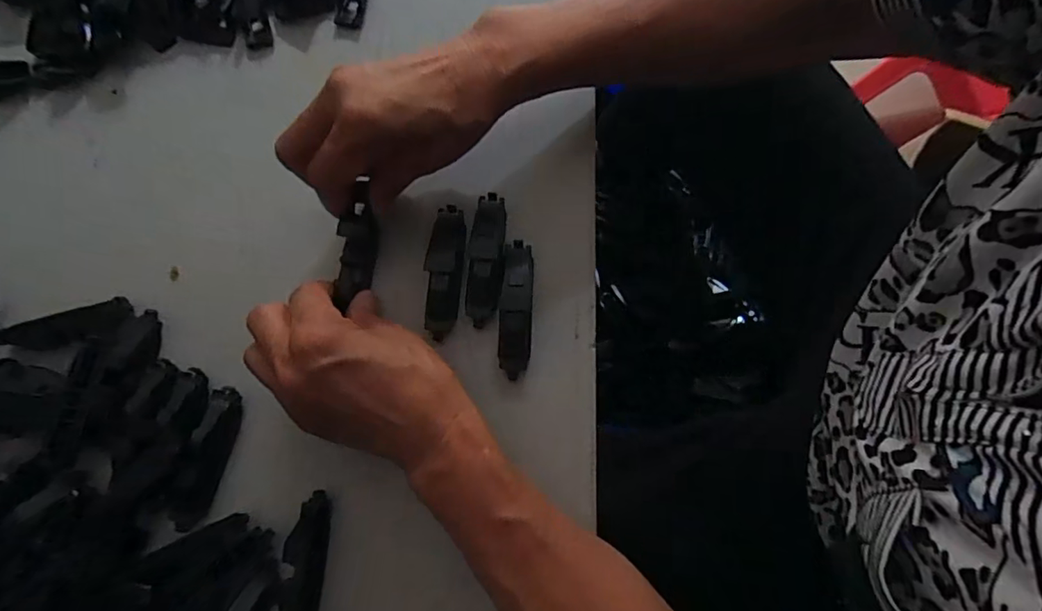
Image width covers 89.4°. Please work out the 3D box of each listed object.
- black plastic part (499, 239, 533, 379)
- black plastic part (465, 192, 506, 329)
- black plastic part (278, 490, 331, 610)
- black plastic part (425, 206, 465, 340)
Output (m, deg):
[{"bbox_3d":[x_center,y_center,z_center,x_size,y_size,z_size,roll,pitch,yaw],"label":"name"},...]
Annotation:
[{"bbox_3d":[-0.003,0.001,0.312,0.018,0.020,0.080,2,79,1],"label":"black plastic part"},{"bbox_3d":[-0.021,-0.029,0.321,0.020,0.015,0.080,3,79,1],"label":"black plastic part"},{"bbox_3d":[-0.121,0.146,0.291,0.023,0.004,0.080,4,79,2],"label":"black plastic part"},{"bbox_3d":[-0.045,-0.022,0.316,0.021,0.022,0.079,1,79,1],"label":"black plastic part"}]

